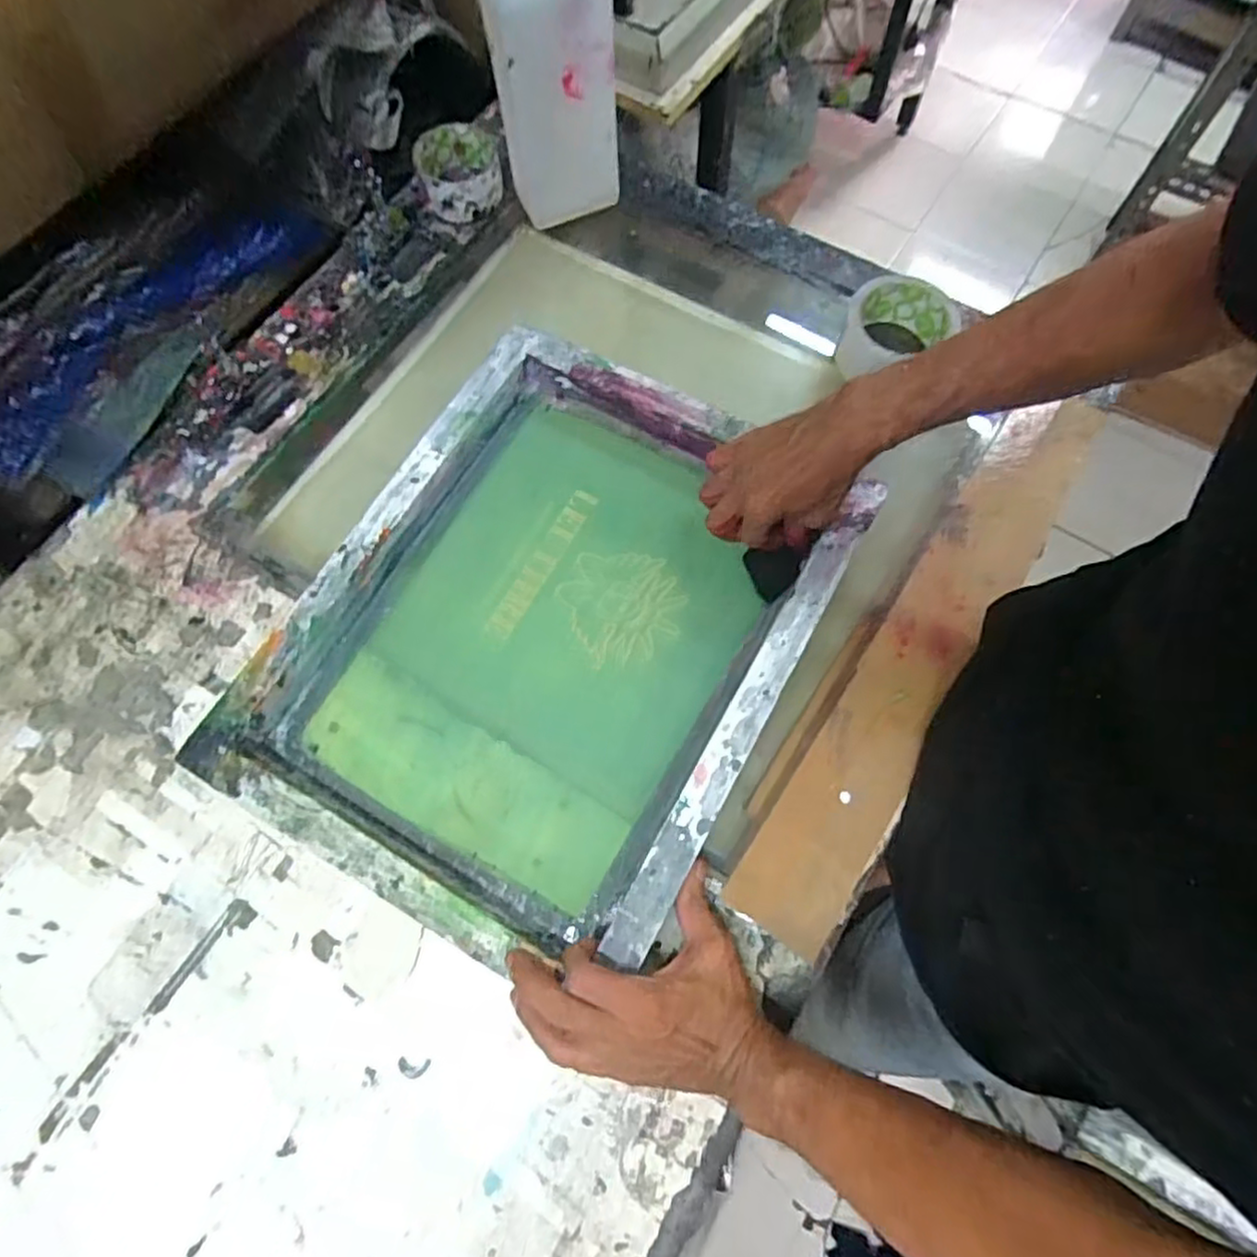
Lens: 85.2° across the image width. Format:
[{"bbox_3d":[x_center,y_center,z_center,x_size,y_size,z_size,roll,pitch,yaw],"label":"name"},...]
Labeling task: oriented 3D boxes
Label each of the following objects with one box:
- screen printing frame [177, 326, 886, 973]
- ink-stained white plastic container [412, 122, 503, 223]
[{"bbox_3d":[-0.060,-0.005,0.535,0.351,0.049,0.428,28,73,9],"label":"screen printing frame"},{"bbox_3d":[-0.167,-0.452,0.686,0.080,0.058,0.075,0,71,0],"label":"ink-stained white plastic container"}]

